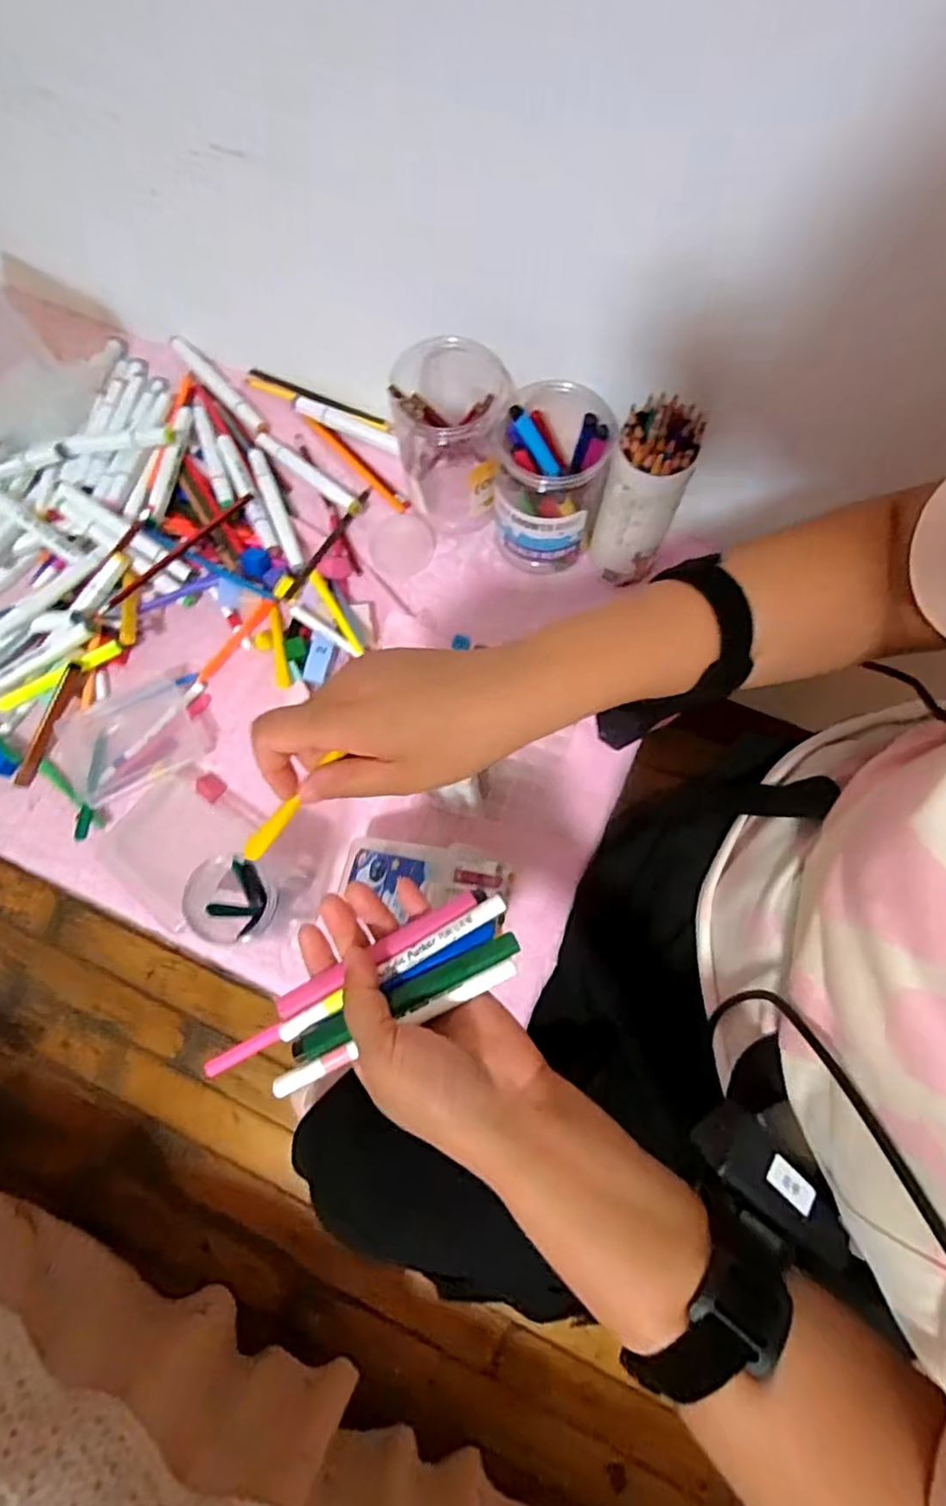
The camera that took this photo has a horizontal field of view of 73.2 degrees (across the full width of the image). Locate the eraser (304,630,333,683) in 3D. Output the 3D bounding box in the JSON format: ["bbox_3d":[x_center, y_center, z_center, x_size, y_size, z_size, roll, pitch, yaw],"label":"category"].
[{"bbox_3d":[-0.149,-0.092,0.611,0.023,0.009,0.047,12,76,5],"label":"eraser"}]

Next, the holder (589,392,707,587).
[{"bbox_3d":[0.144,-0.215,0.552,0.059,0.168,0.064,0,75,2],"label":"holder"}]

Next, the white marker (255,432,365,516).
[{"bbox_3d":[-0.172,-0.294,0.665,0.157,0.016,0.022,39,79,11],"label":"white marker"}]

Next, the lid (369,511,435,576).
[{"bbox_3d":[-0.075,-0.215,0.652,0.068,0.009,0.065,0,75,2],"label":"lid"}]

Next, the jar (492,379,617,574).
[{"bbox_3d":[0.069,-0.246,0.590,0.096,0.146,0.110,10,75,5],"label":"jar"}]

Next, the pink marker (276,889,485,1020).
[{"bbox_3d":[-0.051,0.110,0.356,0.126,0.012,0.013,-29,76,-4],"label":"pink marker"}]

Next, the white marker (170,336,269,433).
[{"bbox_3d":[-0.279,-0.405,0.701,0.019,0.020,0.154,-43,78,-9],"label":"white marker"}]

